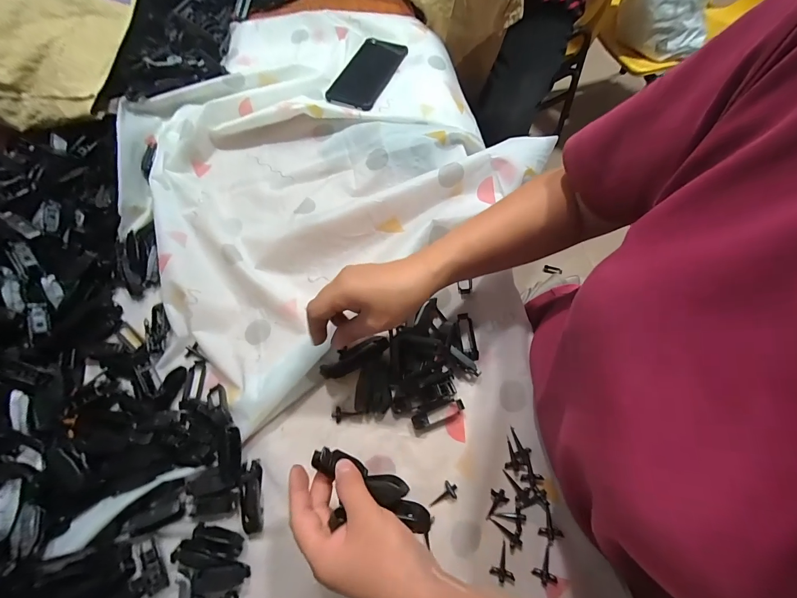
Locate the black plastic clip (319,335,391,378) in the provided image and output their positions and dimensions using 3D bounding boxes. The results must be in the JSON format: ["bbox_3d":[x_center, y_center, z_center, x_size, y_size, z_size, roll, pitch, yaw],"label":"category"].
[{"bbox_3d":[-0.048,0.065,0.372,0.079,0.011,0.025,-26,74,-6],"label":"black plastic clip"}]

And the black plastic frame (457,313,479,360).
[{"bbox_3d":[0.081,0.043,0.395,0.017,0.010,0.061,-16,61,20],"label":"black plastic frame"}]

